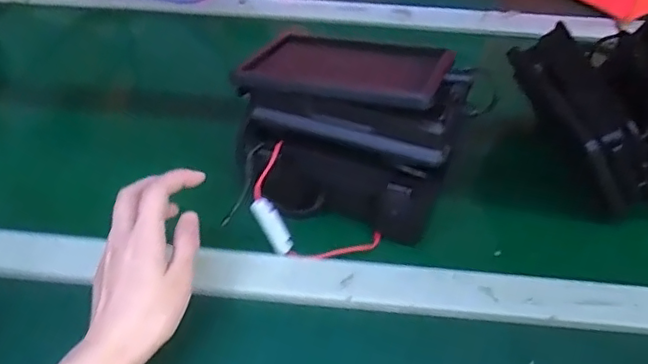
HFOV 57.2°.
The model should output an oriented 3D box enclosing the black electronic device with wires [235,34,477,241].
[{"bbox_3d":[0.021,-0.045,0.528,0.176,0.156,0.119,9,47,6],"label":"black electronic device with wires"}]

